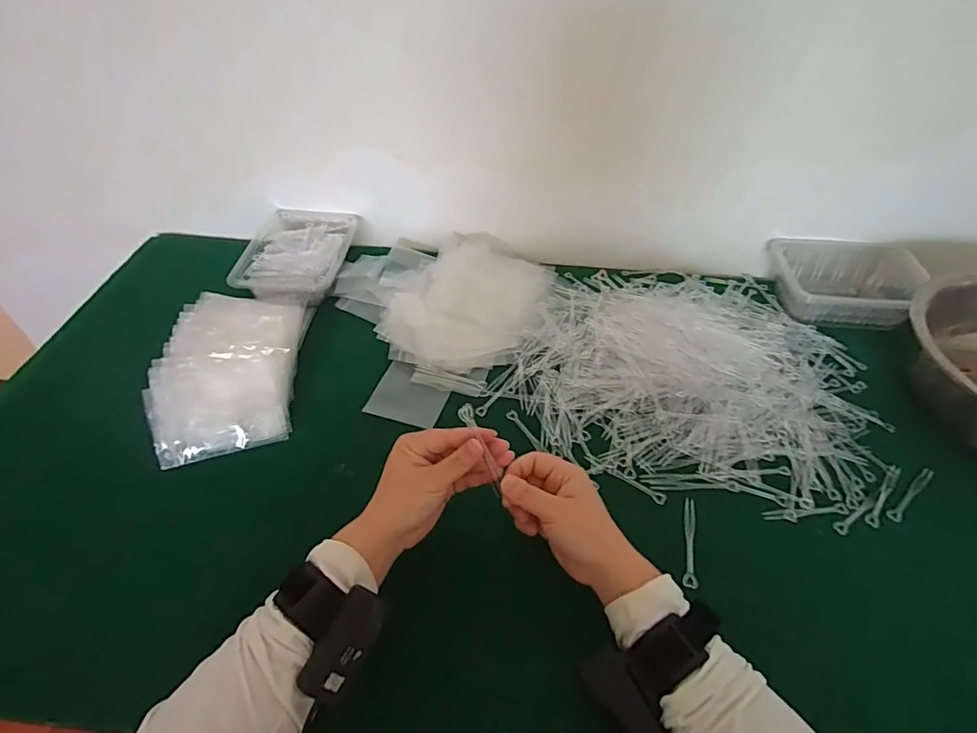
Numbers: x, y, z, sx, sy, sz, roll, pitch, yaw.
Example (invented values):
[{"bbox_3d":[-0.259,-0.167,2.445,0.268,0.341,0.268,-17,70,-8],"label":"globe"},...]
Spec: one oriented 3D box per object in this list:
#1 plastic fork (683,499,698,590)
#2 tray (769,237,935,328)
[{"bbox_3d":[0.183,0.159,0.474,0.011,0.006,0.084,12,47,9],"label":"plastic fork"},{"bbox_3d":[0.464,-0.105,0.688,0.176,0.060,0.140,10,47,8],"label":"tray"}]

